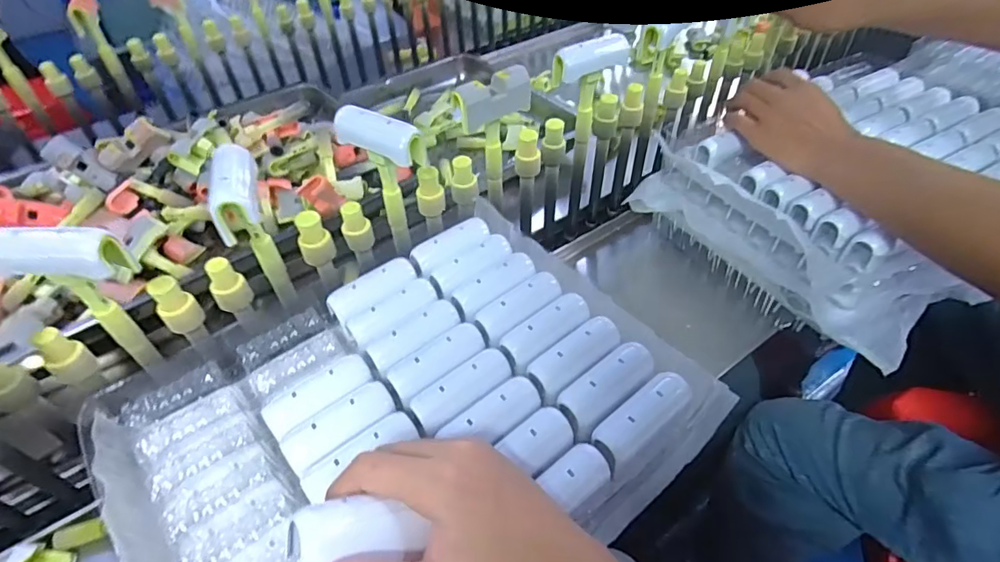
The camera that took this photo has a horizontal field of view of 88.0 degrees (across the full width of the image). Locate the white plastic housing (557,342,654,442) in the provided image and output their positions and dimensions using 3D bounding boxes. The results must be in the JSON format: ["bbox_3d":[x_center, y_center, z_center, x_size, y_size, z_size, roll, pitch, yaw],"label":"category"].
[{"bbox_3d":[0.076,0.073,0.365,0.081,0.016,0.031,-36,53,-28],"label":"white plastic housing"}]

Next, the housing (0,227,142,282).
[{"bbox_3d":[-0.275,-0.018,0.320,0.079,0.029,0.020,2,44,-13],"label":"housing"}]

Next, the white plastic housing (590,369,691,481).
[{"bbox_3d":[0.099,0.095,0.354,0.078,0.028,0.031,-31,51,-25],"label":"white plastic housing"}]

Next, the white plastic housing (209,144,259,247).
[{"bbox_3d":[-0.187,-0.064,0.373,0.029,0.035,0.076,-13,46,-10],"label":"white plastic housing"}]

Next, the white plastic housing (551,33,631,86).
[{"bbox_3d":[0.087,-0.212,0.492,0.073,0.033,0.021,-18,47,-14],"label":"white plastic housing"}]

